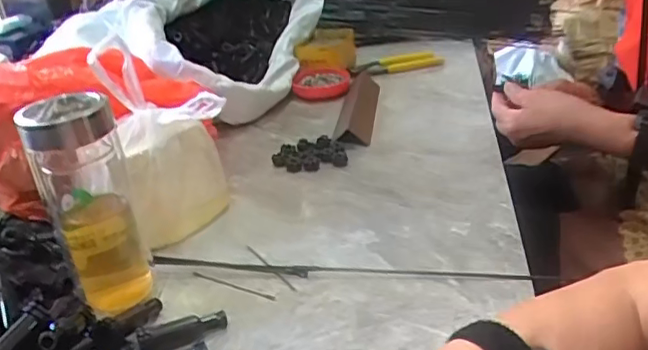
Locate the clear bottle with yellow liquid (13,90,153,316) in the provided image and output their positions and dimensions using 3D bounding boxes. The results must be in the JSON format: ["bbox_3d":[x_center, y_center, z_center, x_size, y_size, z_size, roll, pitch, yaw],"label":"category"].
[{"bbox_3d":[-0.182,0.020,0.453,0.064,0.168,0.069,-1,28,5],"label":"clear bottle with yellow liquid"}]

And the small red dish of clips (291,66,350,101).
[{"bbox_3d":[-0.003,-0.147,0.934,0.088,0.036,0.091,-1,28,0],"label":"small red dish of clips"}]

